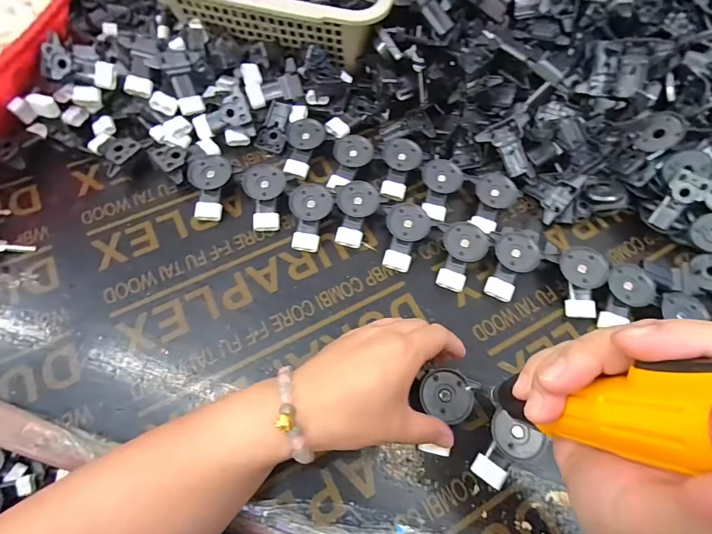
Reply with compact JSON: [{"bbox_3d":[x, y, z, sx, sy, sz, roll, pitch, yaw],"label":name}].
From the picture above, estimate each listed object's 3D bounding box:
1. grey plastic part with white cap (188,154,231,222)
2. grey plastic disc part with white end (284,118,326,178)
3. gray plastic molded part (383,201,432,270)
[{"bbox_3d":[-0.156,-0.087,0.404,0.038,0.025,0.072,1,88,1],"label":"grey plastic part with white cap"},{"bbox_3d":[-0.060,-0.138,0.431,0.041,0.013,0.073,12,83,5],"label":"grey plastic disc part with white end"},{"bbox_3d":[0.051,-0.031,0.389,0.042,0.021,0.066,12,65,4],"label":"gray plastic molded part"}]

